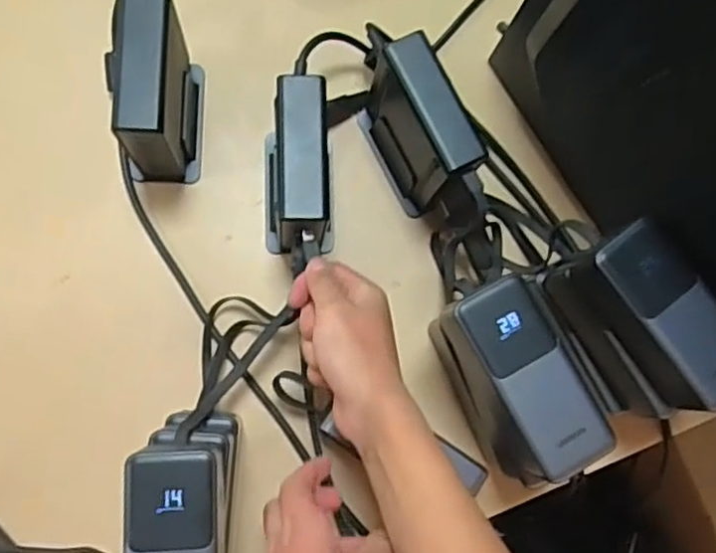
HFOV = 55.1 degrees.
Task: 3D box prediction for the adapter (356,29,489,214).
[{"bbox_3d":[0.048,-0.112,0.546,0.046,0.119,0.119,-24,85,-9],"label":"adapter"}]

